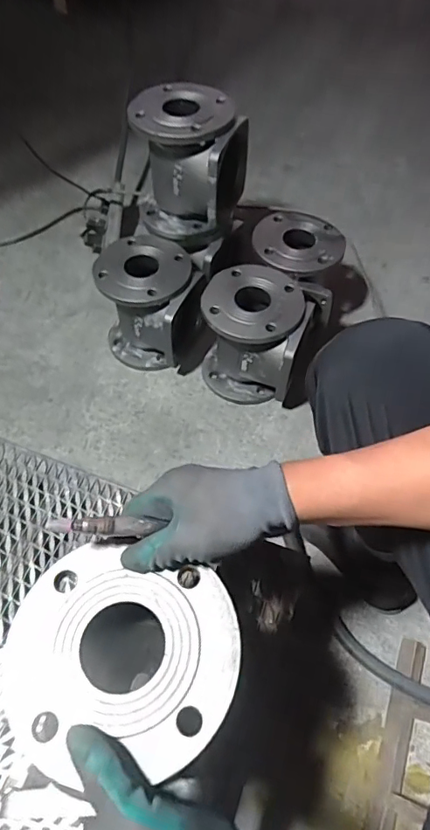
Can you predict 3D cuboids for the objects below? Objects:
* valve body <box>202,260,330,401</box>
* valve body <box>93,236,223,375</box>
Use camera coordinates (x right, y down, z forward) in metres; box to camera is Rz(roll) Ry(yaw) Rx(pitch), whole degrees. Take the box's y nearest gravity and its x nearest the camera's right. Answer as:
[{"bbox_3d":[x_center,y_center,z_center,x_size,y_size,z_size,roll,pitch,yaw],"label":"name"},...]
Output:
[{"bbox_3d":[0.083,-0.151,0.928,0.183,0.204,0.190,24,60,14],"label":"valve body"},{"bbox_3d":[-0.113,-0.218,0.969,0.200,0.208,0.177,14,58,8],"label":"valve body"}]

